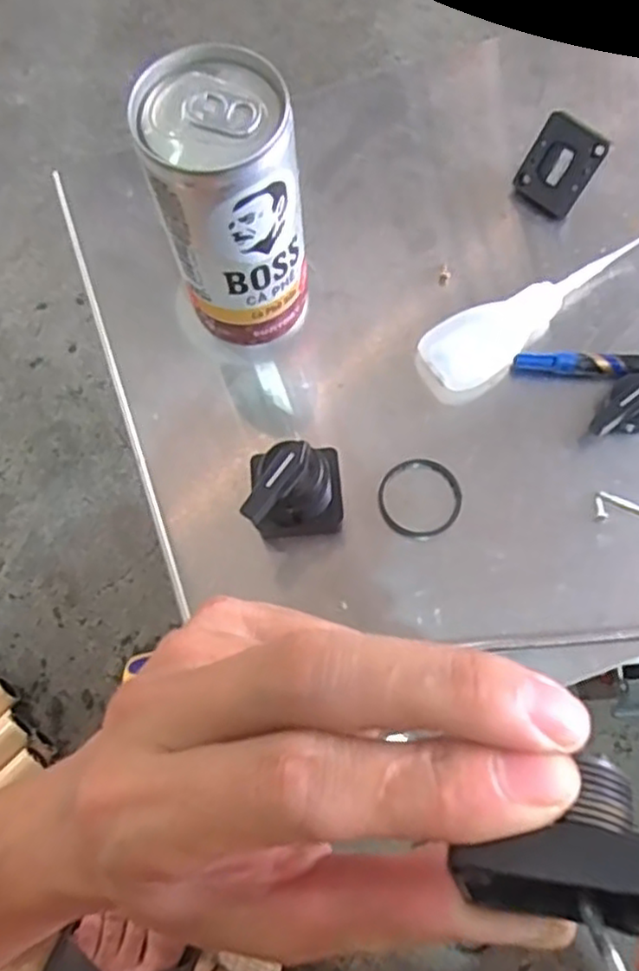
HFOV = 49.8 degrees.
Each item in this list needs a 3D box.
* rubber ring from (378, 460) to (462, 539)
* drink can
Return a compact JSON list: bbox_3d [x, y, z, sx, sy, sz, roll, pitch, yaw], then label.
[{"bbox_3d":[0.042,0.005,0.288,0.034,0.004,0.036,0,72,1],"label":"rubber ring"},{"bbox_3d":[-0.032,-0.102,0.266,0.050,0.106,0.046,0,72,1],"label":"drink can"}]

